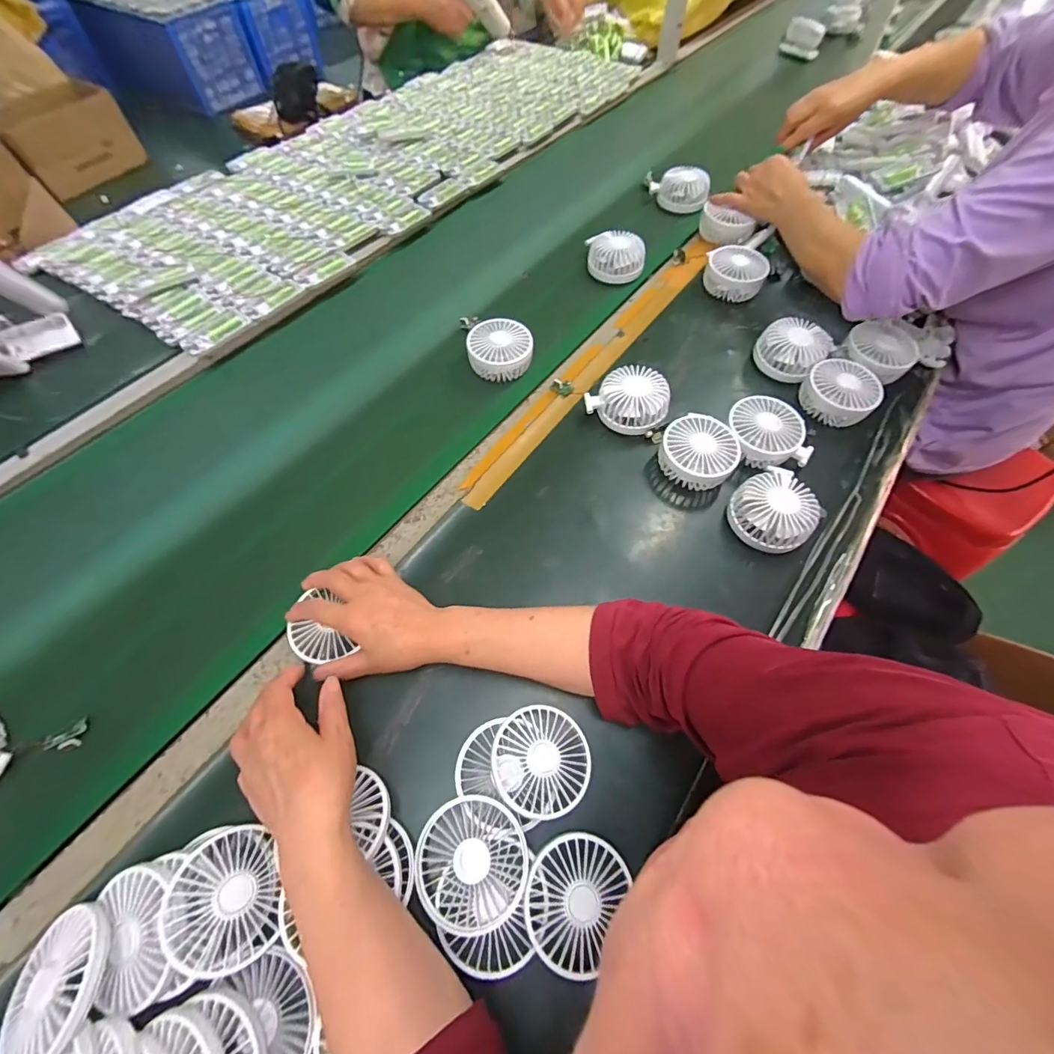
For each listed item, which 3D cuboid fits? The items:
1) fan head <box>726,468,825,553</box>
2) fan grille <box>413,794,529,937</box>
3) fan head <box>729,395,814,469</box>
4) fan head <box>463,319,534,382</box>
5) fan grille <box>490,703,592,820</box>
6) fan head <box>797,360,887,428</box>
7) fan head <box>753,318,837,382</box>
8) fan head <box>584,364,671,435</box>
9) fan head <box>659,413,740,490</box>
[{"bbox_3d":[0.275,-0.015,0.517,0.084,0.049,0.089,1,63,-1],"label":"fan head"},{"bbox_3d":[-0.044,0.268,0.370,0.085,0.023,0.086,1,63,-1],"label":"fan grille"},{"bbox_3d":[0.291,-0.113,0.562,0.088,0.045,0.087,1,63,-1],"label":"fan head"},{"bbox_3d":[-0.038,-0.242,0.637,0.095,0.047,0.079,9,63,3],"label":"fan head"},{"bbox_3d":[0.013,0.204,0.404,0.082,0.021,0.085,1,63,-1],"label":"fan grille"},{"bbox_3d":[0.407,-0.174,0.599,0.086,0.044,0.086,42,69,18],"label":"fan head"},{"bbox_3d":[0.364,-0.248,0.633,0.086,0.043,0.086,1,63,-1],"label":"fan head"},{"bbox_3d":[0.131,-0.165,0.587,0.102,0.041,0.084,27,65,12],"label":"fan head"},{"bbox_3d":[0.204,-0.086,0.556,0.086,0.048,0.087,1,63,-1],"label":"fan head"}]

